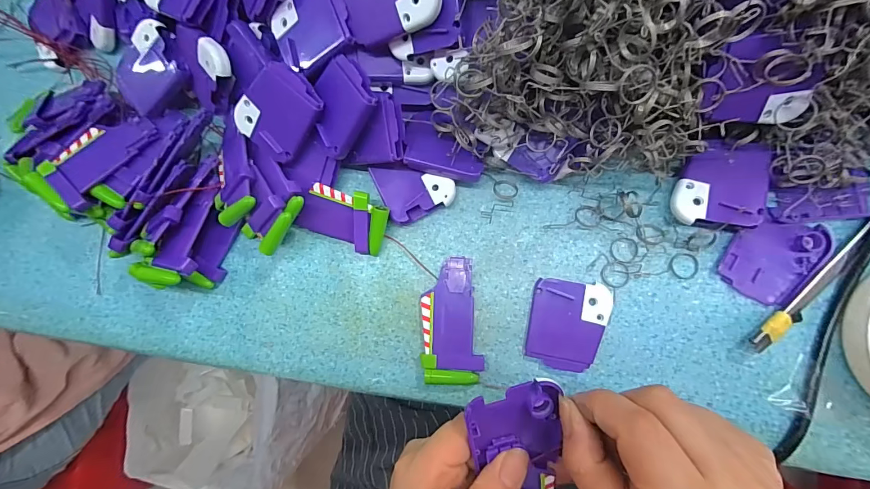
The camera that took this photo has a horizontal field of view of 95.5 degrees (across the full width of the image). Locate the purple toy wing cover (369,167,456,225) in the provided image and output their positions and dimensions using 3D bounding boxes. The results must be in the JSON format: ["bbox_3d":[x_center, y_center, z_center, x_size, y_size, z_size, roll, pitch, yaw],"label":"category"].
[{"bbox_3d":[-0.017,-0.034,0.297,0.061,0.015,0.039,5,85,9],"label":"purple toy wing cover"}]

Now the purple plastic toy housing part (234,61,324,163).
[{"bbox_3d":[-0.111,-0.093,0.278,0.050,0.007,0.062,42,119,-5],"label":"purple plastic toy housing part"}]

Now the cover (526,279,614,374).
[{"bbox_3d":[0.094,0.057,0.279,0.053,0.007,0.060,7,86,9],"label":"cover"}]

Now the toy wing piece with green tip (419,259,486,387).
[{"bbox_3d":[0.012,0.055,0.287,0.042,0.013,0.089,-2,84,8],"label":"toy wing piece with green tip"}]

